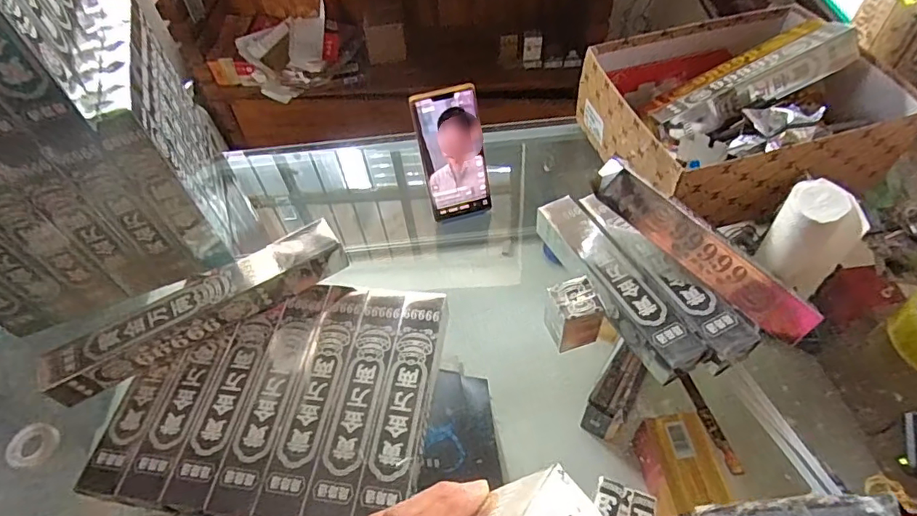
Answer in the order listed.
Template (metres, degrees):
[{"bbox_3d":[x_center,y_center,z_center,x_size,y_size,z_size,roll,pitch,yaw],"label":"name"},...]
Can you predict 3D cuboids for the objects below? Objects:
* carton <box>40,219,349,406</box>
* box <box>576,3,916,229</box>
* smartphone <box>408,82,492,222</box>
[{"bbox_3d":[-0.252,0.047,0.528,0.286,0.048,0.047,-28,57,-16],"label":"carton"},{"bbox_3d":[0.338,-0.183,0.638,0.310,0.106,0.248,-13,54,-5],"label":"box"},{"bbox_3d":[-0.006,-0.118,0.615,0.074,0.155,0.007,-13,29,-3],"label":"smartphone"}]

